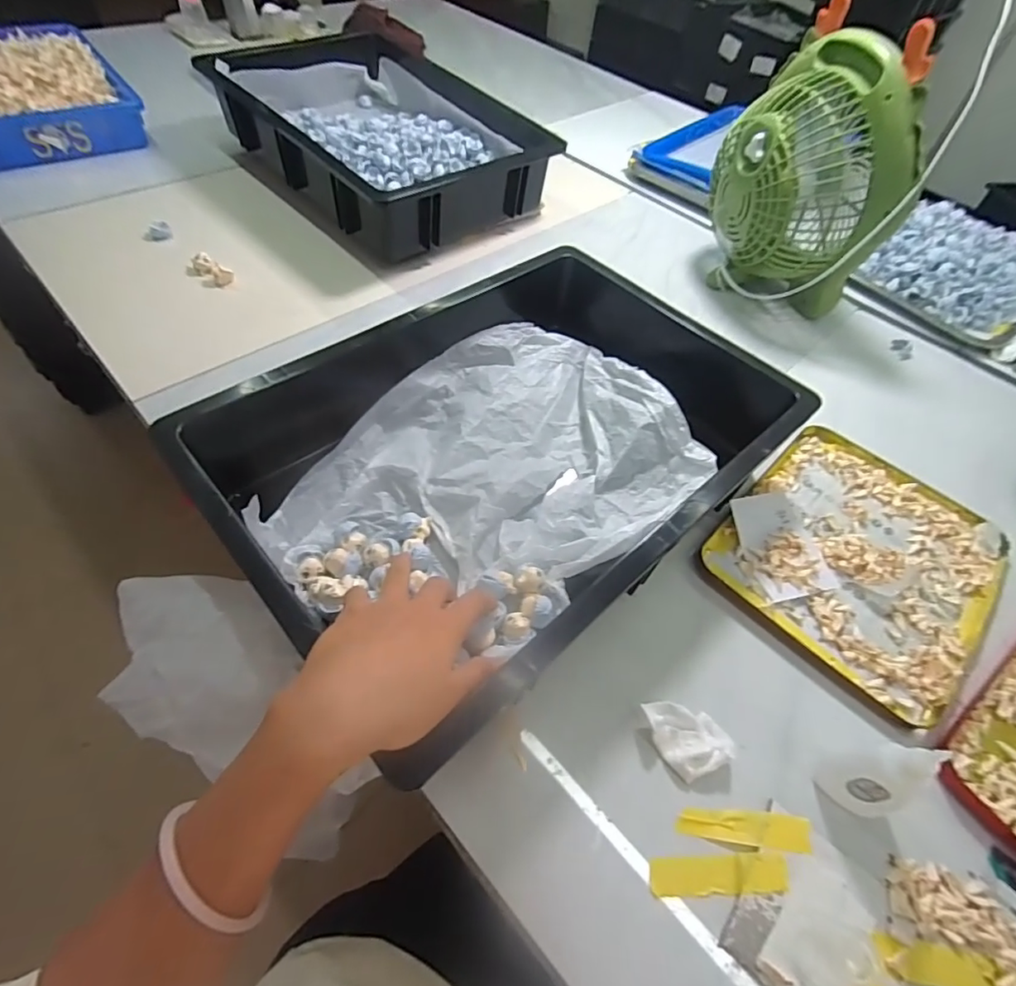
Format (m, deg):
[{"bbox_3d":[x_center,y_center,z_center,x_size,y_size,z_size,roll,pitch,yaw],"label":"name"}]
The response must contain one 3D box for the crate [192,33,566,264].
[{"bbox_3d":[-0.185,-0.523,0.775,0.330,0.121,0.444,-36,63,-27],"label":"crate"}]

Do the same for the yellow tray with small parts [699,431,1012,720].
[{"bbox_3d":[0.312,0.049,0.461,0.243,0.016,0.200,-37,64,-28],"label":"yellow tray with small parts"}]

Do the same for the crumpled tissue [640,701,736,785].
[{"bbox_3d":[0.125,0.166,0.363,0.048,0.015,0.053,-19,57,-18],"label":"crumpled tissue"}]

